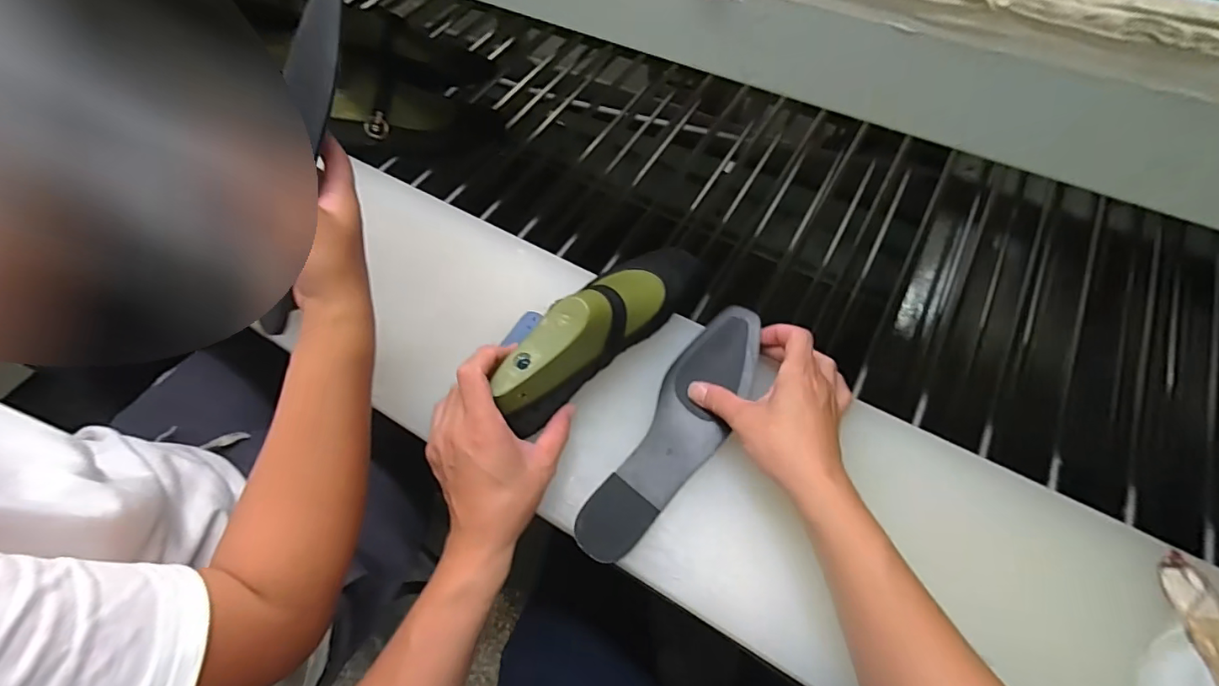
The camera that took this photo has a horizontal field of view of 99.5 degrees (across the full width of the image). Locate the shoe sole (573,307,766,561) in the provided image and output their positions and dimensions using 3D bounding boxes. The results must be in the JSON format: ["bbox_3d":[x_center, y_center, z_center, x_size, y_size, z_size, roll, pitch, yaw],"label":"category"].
[{"bbox_3d":[0.063,0.076,0.465,0.070,0.022,0.256,29,70,18],"label":"shoe sole"}]

